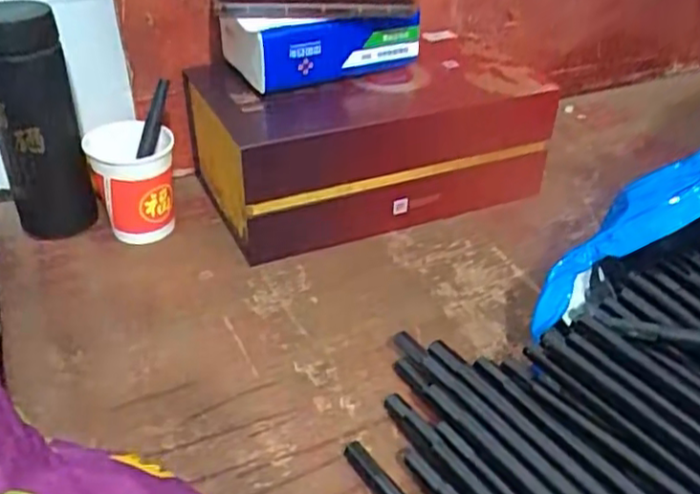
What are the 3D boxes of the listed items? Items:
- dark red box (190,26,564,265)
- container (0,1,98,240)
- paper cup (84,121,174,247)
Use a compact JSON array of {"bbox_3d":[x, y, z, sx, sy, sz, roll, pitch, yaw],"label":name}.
[{"bbox_3d":[0.017,-0.102,0.634,0.303,0.120,0.166,-15,37,-23],"label":"dark red box"},{"bbox_3d":[-0.248,-0.090,0.538,0.060,0.195,0.054,-17,38,-26],"label":"container"},{"bbox_3d":[-0.179,-0.046,0.569,0.068,0.102,0.068,-10,36,-18],"label":"paper cup"}]

